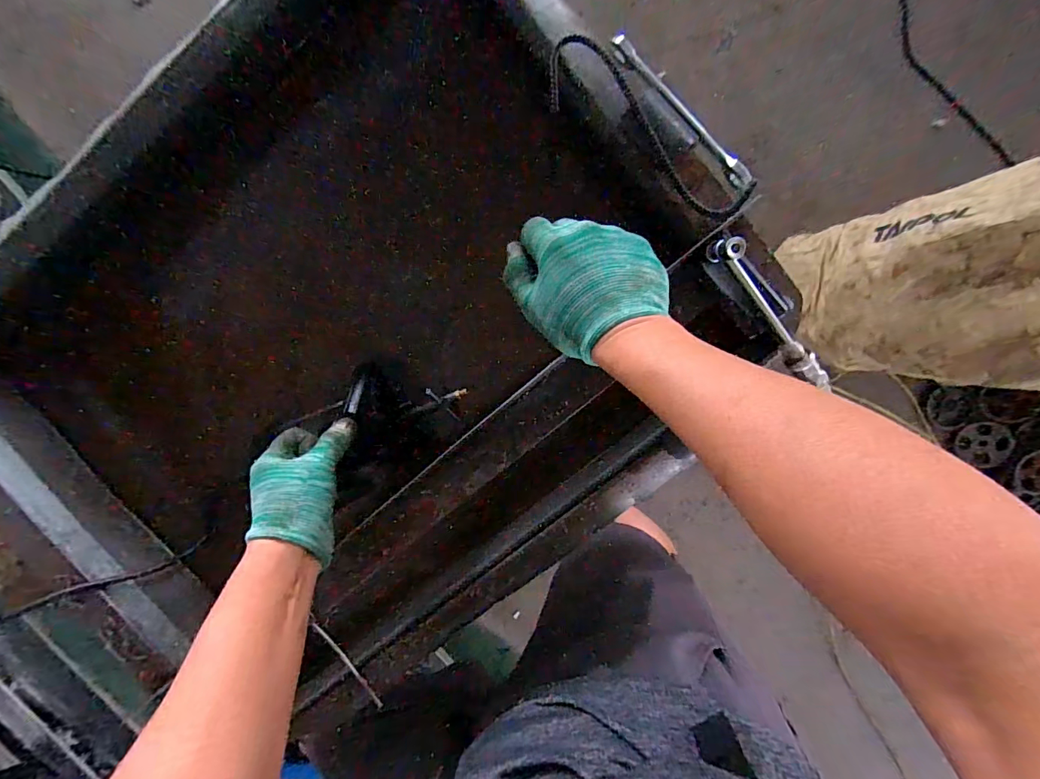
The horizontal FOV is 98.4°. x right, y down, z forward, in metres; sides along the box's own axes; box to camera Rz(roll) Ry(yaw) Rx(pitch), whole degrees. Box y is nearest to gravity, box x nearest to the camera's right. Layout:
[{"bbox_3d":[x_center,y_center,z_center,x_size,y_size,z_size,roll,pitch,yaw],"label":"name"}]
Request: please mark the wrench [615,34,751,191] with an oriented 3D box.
[{"bbox_3d":[0.139,-0.237,0.387,0.016,0.014,0.165,-43,94,8],"label":"wrench"}]

